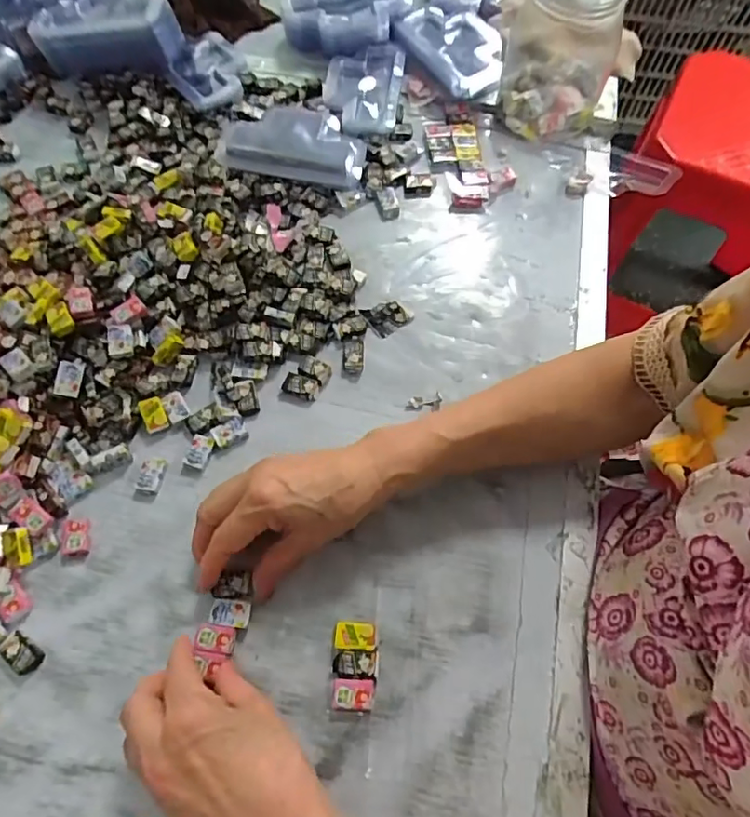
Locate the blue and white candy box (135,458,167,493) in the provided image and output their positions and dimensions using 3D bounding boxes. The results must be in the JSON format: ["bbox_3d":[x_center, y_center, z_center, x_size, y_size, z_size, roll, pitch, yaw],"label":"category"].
[{"bbox_3d":[-0.172,0.049,0.419,0.020,0.007,0.026,11,65,3],"label":"blue and white candy box"}]

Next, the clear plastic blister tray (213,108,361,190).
[{"bbox_3d":[-0.080,-0.258,0.525,0.139,0.033,0.078,8,65,2],"label":"clear plastic blister tray"}]

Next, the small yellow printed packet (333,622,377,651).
[{"bbox_3d":[-0.013,0.153,0.371,0.027,0.009,0.018,5,65,1],"label":"small yellow printed packet"}]

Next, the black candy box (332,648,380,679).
[{"bbox_3d":[-0.012,0.169,0.363,0.030,0.009,0.018,3,65,0],"label":"black candy box"}]

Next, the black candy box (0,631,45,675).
[{"bbox_3d":[-0.235,0.163,0.365,0.030,0.007,0.018,29,68,11],"label":"black candy box"}]

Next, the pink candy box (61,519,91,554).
[{"bbox_3d":[-0.217,0.092,0.398,0.019,0.008,0.026,-6,65,-4],"label":"pink candy box"}]

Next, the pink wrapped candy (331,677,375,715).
[{"bbox_3d":[-0.014,0.184,0.356,0.026,0.009,0.020,7,65,1],"label":"pink wrapped candy"}]

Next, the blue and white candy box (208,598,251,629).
[{"bbox_3d":[-0.099,0.140,0.375,0.028,0.006,0.017,7,65,2],"label":"blue and white candy box"}]

